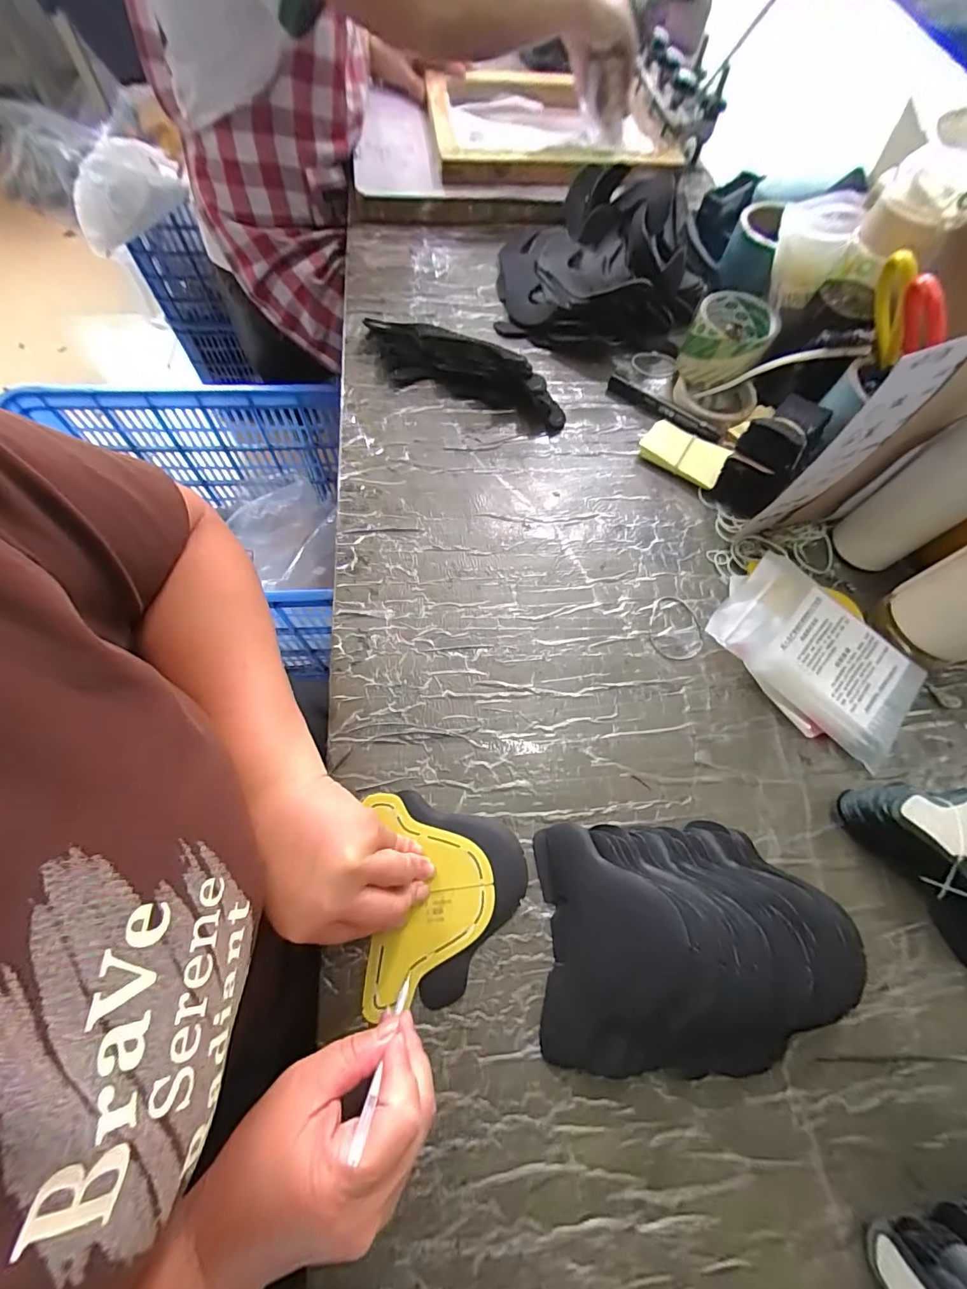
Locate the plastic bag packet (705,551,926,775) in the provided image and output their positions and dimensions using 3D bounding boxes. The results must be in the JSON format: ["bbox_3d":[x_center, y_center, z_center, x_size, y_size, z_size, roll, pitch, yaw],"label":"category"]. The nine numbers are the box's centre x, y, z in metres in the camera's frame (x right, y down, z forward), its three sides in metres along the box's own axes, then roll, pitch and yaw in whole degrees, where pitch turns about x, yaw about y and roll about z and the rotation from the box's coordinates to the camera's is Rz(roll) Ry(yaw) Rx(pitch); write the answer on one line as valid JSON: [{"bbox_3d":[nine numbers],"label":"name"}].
[{"bbox_3d":[0.291,0.011,0.408,0.177,0.041,0.107,43,71,15],"label":"plastic bag packet"}]

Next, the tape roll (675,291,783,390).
[{"bbox_3d":[0.277,-0.346,0.532,0.083,0.068,0.090,28,67,10],"label":"tape roll"}]

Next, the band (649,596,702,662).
[{"bbox_3d":[0.181,-0.015,0.438,0.051,0.004,0.068,11,66,2],"label":"band"}]

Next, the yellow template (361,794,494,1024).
[{"bbox_3d":[-0.038,0.175,0.328,0.087,0.006,0.132,-2,66,-4],"label":"yellow template"}]

